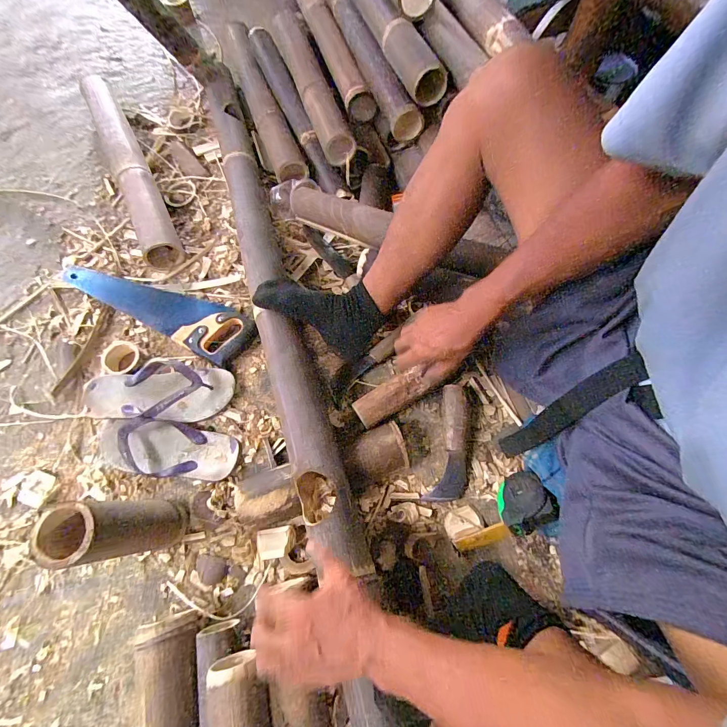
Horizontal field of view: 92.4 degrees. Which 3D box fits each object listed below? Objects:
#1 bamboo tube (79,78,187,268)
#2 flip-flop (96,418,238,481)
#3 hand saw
[{"bbox_3d":[-0.571,-0.478,0.830,0.087,0.090,0.616,-27,69,-10],"label":"bamboo tube"},{"bbox_3d":[-0.348,0.146,0.601,0.253,0.052,0.093,8,69,3],"label":"flip-flop"},{"bbox_3d":[-0.427,-0.124,0.720,0.441,0.022,0.113,24,69,11],"label":"hand saw"}]

